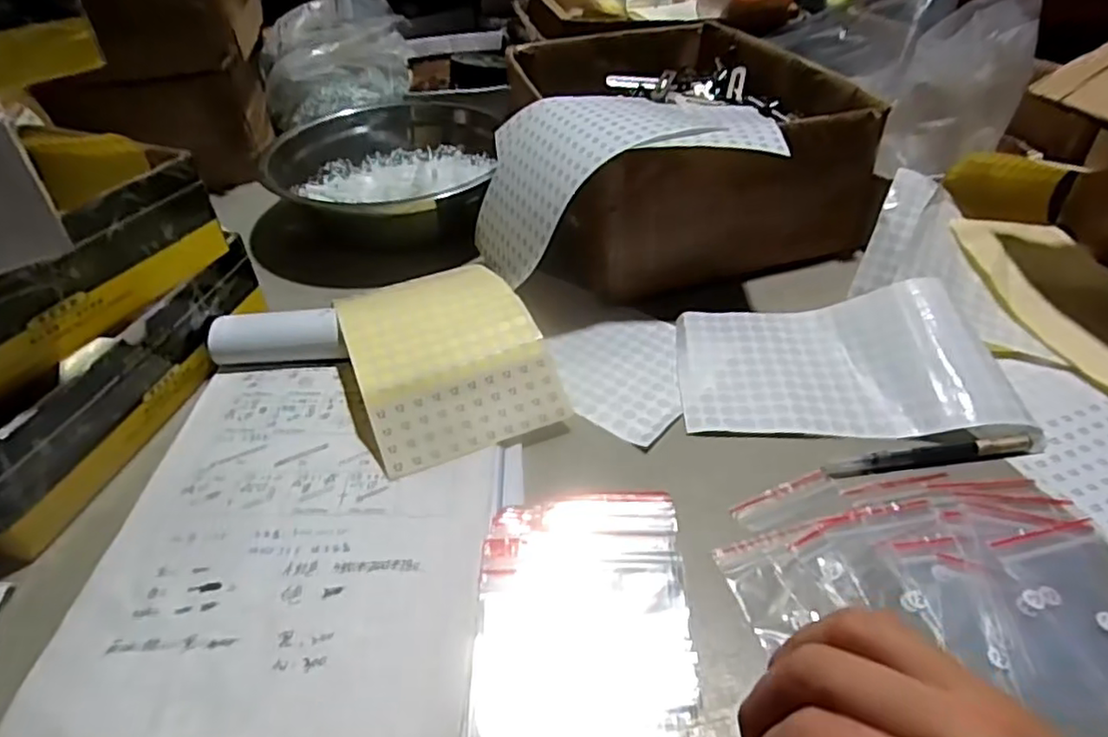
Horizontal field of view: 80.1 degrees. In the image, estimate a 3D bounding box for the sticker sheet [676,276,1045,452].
[{"bbox_3d":[0.201,-0.009,0.464,0.217,0.034,0.126,2,41,4],"label":"sticker sheet"}]

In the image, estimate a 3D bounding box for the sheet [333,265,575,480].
[{"bbox_3d":[-0.075,-0.010,0.462,0.122,0.042,0.154,-16,43,-17],"label":"sheet"}]

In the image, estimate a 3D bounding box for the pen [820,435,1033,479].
[{"bbox_3d":[0.233,0.054,0.409,0.132,0.010,0.013,-7,41,-7],"label":"pen"}]

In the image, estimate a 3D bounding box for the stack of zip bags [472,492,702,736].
[{"bbox_3d":[0.016,0.131,0.318,0.103,0.009,0.167,-1,41,0],"label":"stack of zip bags"}]

